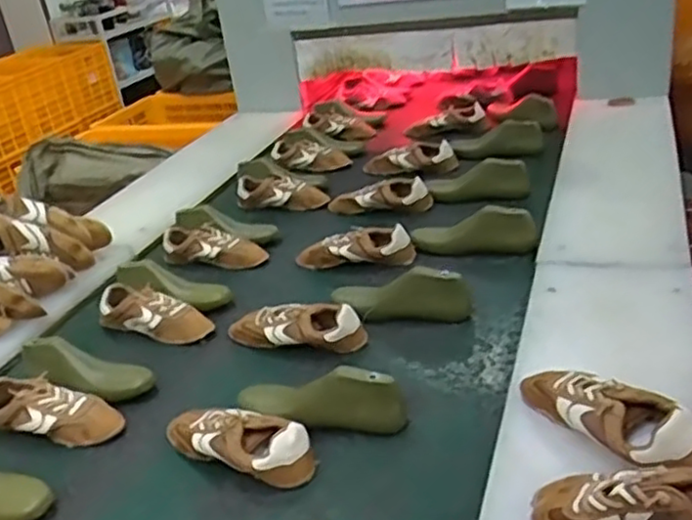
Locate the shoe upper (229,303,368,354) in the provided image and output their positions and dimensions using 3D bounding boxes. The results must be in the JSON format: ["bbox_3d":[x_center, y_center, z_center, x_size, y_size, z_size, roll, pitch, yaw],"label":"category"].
[{"bbox_3d":[-0.083,0.109,1.183,0.235,0.066,0.090,6,31,23],"label":"shoe upper"}]

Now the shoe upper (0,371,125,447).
[{"bbox_3d":[-0.435,0.220,1.051,0.215,0.062,0.068,3,31,20],"label":"shoe upper"}]

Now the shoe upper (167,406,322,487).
[{"bbox_3d":[-0.150,0.238,0.941,0.228,0.070,0.074,10,33,29],"label":"shoe upper"}]

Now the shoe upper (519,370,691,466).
[{"bbox_3d":[0.300,0.166,0.832,0.083,0.074,0.222,-25,33,-28],"label":"shoe upper"}]

